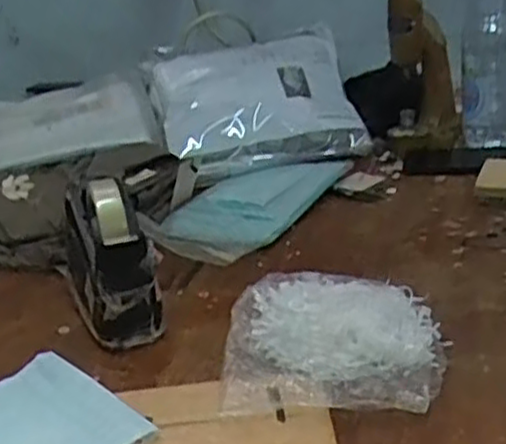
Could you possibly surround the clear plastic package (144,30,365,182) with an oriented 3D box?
[{"bbox_3d":[0.007,-0.188,1.130,0.298,0.104,0.252,-16,46,-6],"label":"clear plastic package"}]

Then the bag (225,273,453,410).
[{"bbox_3d":[0.068,0.097,0.613,0.177,0.034,0.169,-3,23,6],"label":"bag"}]

